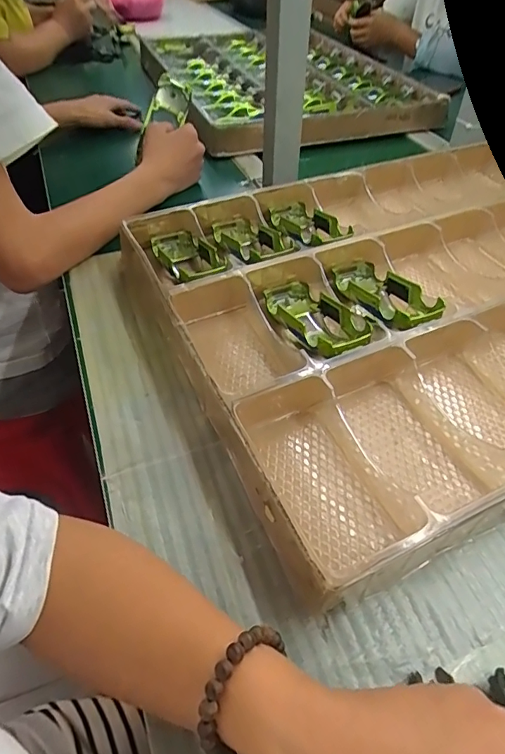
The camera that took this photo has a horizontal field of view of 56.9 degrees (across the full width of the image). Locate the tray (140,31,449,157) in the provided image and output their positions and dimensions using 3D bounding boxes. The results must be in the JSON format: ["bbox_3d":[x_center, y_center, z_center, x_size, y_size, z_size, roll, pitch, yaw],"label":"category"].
[{"bbox_3d":[0.019,-0.641,0.997,0.487,0.069,0.659,-17,48,-16],"label":"tray"}]

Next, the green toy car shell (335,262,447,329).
[{"bbox_3d":[0.136,-0.084,0.482,0.062,0.036,0.135,-17,48,-16],"label":"green toy car shell"}]

